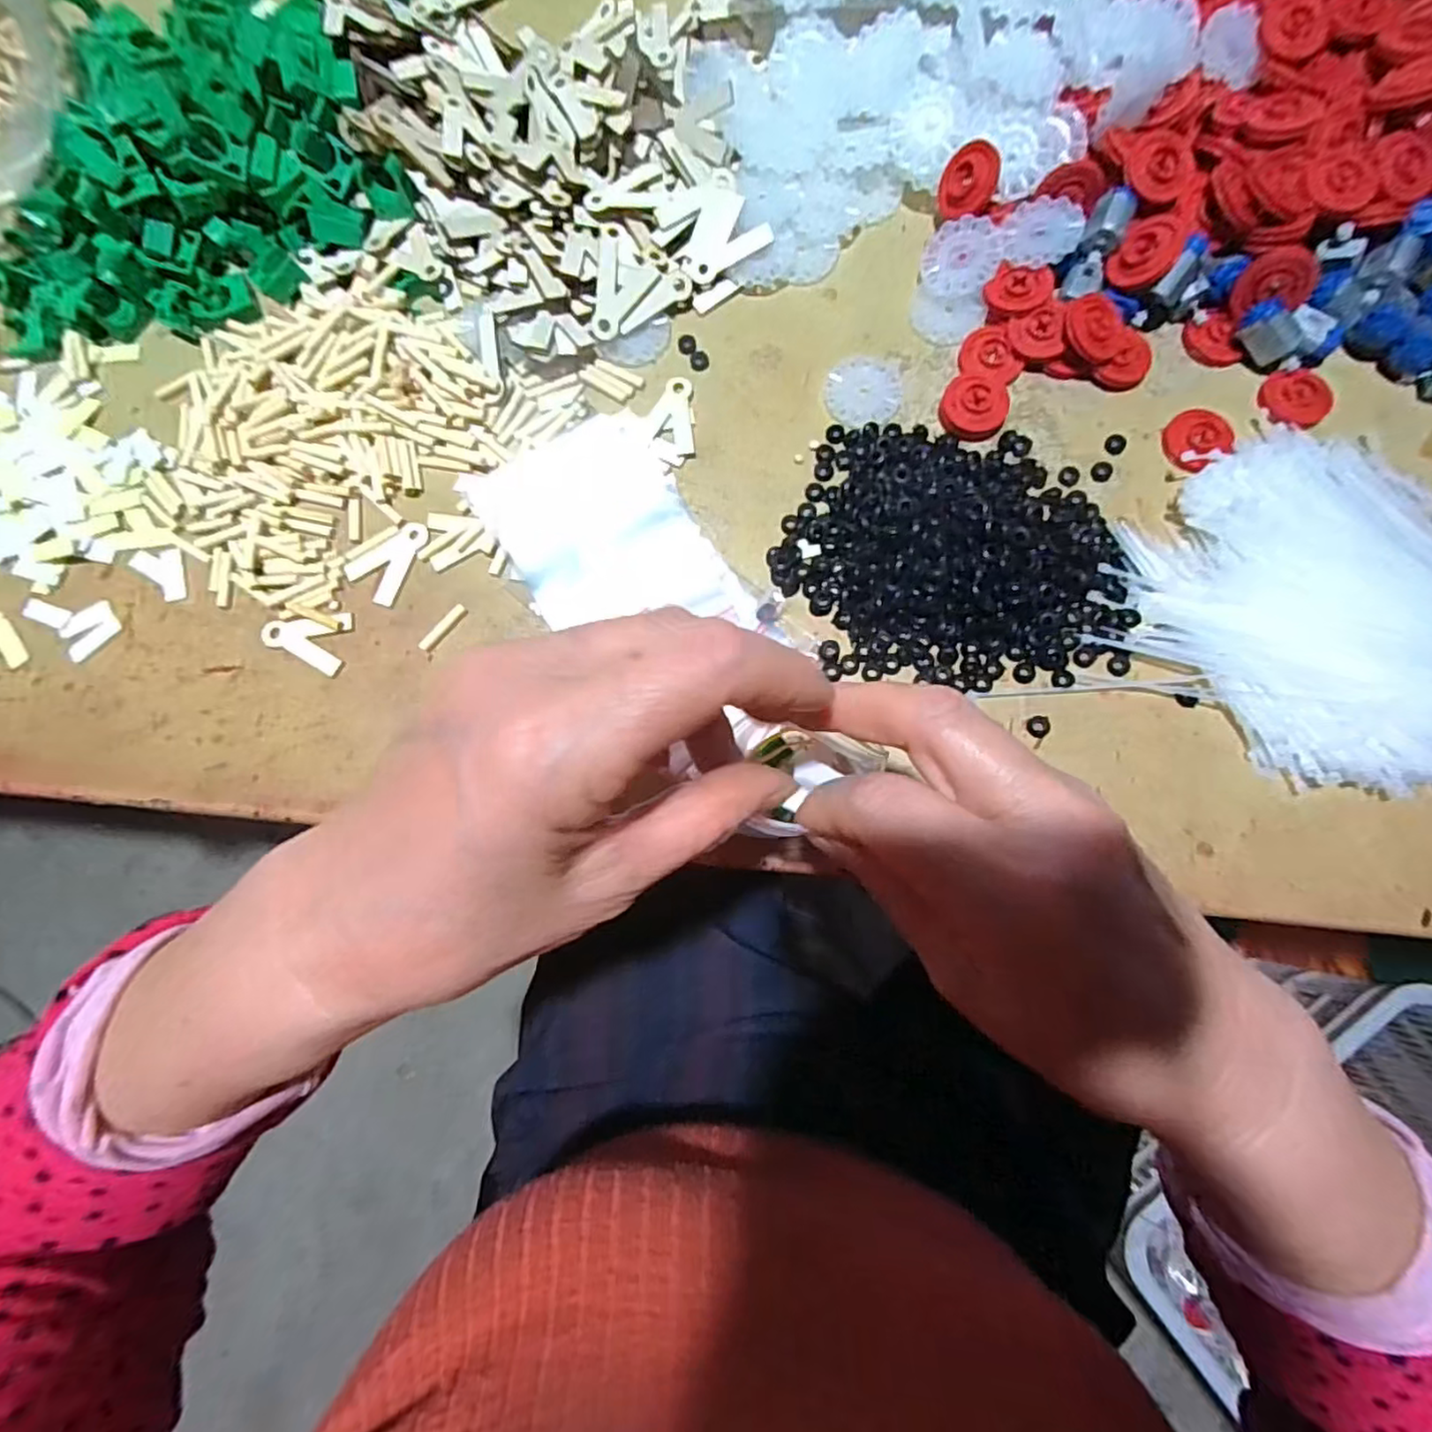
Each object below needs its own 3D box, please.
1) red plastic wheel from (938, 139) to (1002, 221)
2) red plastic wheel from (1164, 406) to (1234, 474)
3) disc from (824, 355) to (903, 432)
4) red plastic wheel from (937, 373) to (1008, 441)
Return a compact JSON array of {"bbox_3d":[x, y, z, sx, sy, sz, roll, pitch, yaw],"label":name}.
[{"bbox_3d":[0.131,-0.276,0.342,0.029,0.006,0.035,2,102,21],"label":"red plastic wheel"},{"bbox_3d":[0.241,-0.140,0.330,0.033,0.007,0.032,-5,75,19],"label":"red plastic wheel"},{"bbox_3d":[0.076,-0.168,0.344,0.038,0.004,0.043,10,82,5],"label":"disc"},{"bbox_3d":[0.130,-0.156,0.333,0.033,0.009,0.030,0,82,3],"label":"red plastic wheel"}]

